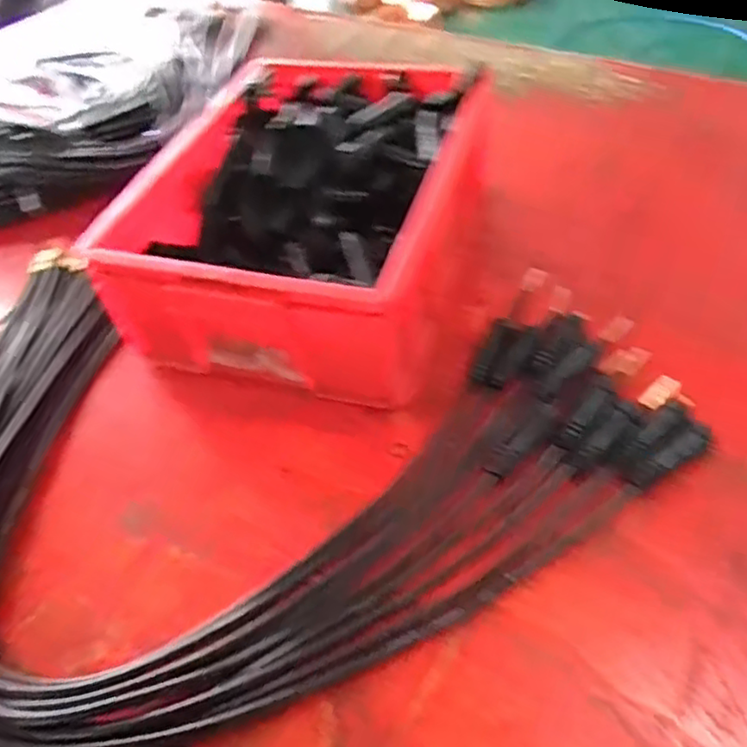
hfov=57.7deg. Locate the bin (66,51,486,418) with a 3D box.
[{"bbox_3d":[-0.061,-0.163,0.719,0.302,0.162,0.382,10,48,17],"label":"bin"}]

